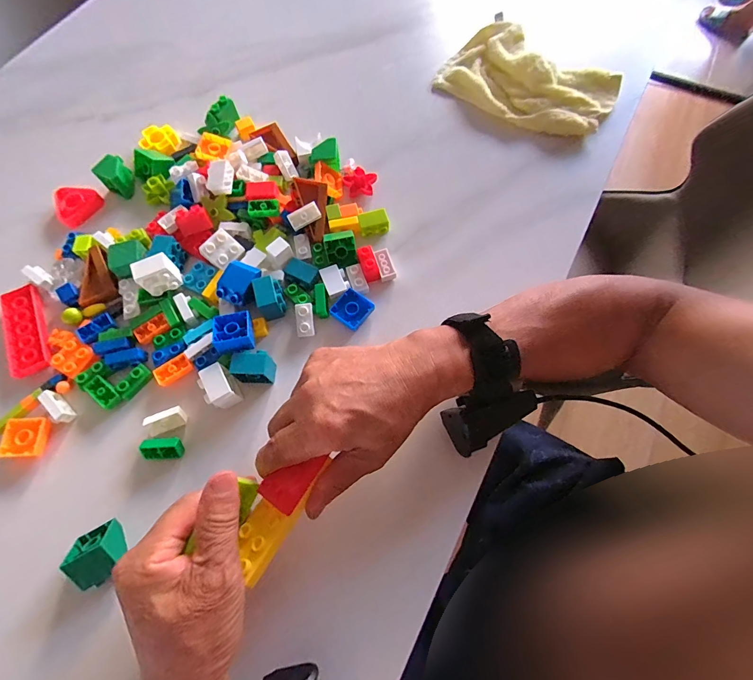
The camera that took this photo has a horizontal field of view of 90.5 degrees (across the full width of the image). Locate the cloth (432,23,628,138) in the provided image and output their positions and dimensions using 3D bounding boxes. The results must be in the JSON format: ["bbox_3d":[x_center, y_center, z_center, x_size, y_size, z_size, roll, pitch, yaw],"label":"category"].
[{"bbox_3d":[0.193,-0.332,0.477,0.214,0.038,0.145,36,74,14],"label":"cloth"}]

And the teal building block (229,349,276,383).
[{"bbox_3d":[-0.111,0.025,0.342,0.029,0.026,0.024,2,69,2],"label":"teal building block"}]

